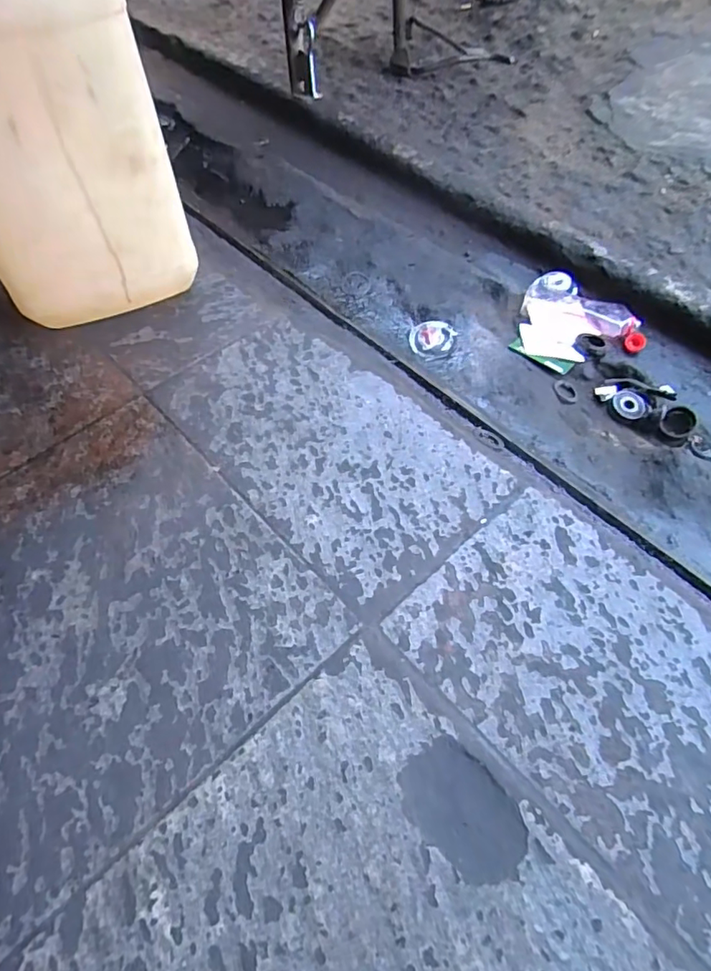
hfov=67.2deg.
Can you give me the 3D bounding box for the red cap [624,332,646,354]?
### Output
[{"bbox_3d":[0.315,-0.160,0.602,0.023,0.007,0.022,2,98,13],"label":"red cap"}]

